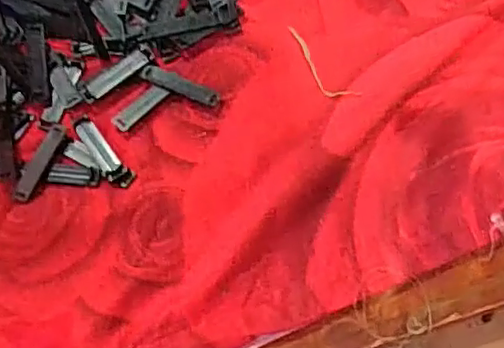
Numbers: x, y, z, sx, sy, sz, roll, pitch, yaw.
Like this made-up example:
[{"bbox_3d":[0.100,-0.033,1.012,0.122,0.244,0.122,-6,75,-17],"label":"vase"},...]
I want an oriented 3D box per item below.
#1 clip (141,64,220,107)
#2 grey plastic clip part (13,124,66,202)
[{"bbox_3d":[-0.040,-0.050,0.359,0.047,0.004,0.010,22,68,10],"label":"clip"},{"bbox_3d":[-0.112,-0.007,0.339,0.009,0.004,0.048,17,67,8],"label":"grey plastic clip part"}]

